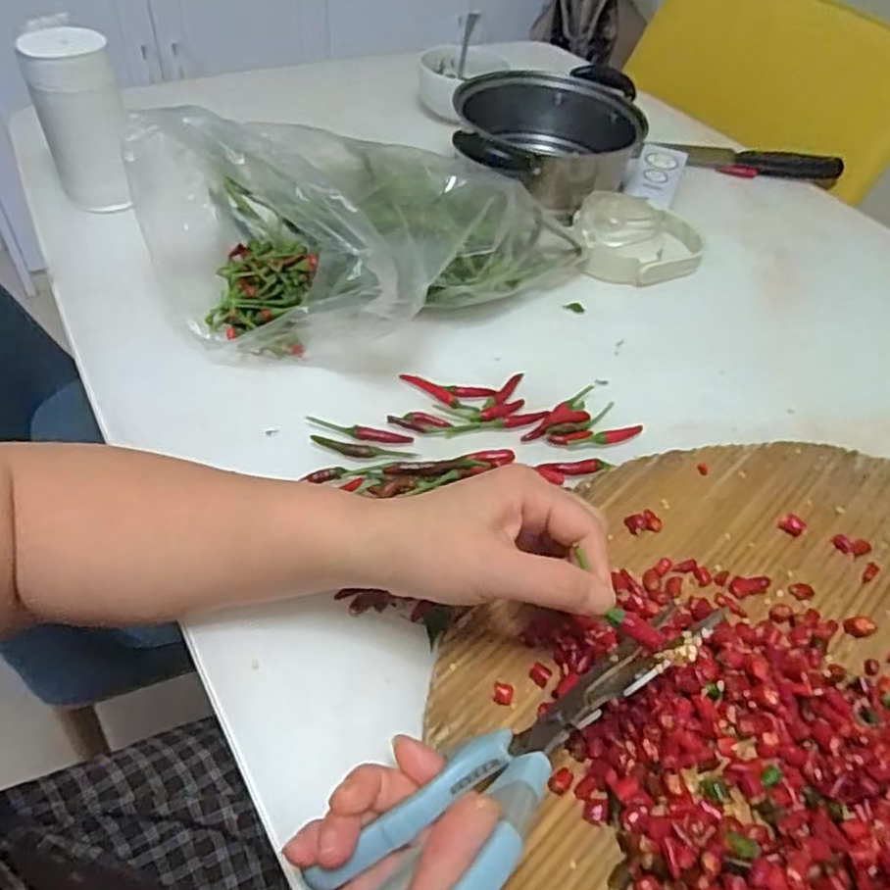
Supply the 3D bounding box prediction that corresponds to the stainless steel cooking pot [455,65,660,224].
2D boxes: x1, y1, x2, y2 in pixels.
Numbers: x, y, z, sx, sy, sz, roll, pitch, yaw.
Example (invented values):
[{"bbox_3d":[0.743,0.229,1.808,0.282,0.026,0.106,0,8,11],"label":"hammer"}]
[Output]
[{"bbox_3d":[0.110,-0.318,0.732,0.197,0.075,0.220,4,48,-3],"label":"stainless steel cooking pot"}]

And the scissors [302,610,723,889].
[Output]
[{"bbox_3d":[0.030,0.128,0.282,0.191,0.085,0.013,-32,95,-28],"label":"scissors"}]

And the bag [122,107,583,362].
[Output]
[{"bbox_3d":[-0.056,-0.184,0.558,0.312,0.144,0.219,-34,58,-31],"label":"bag"}]

